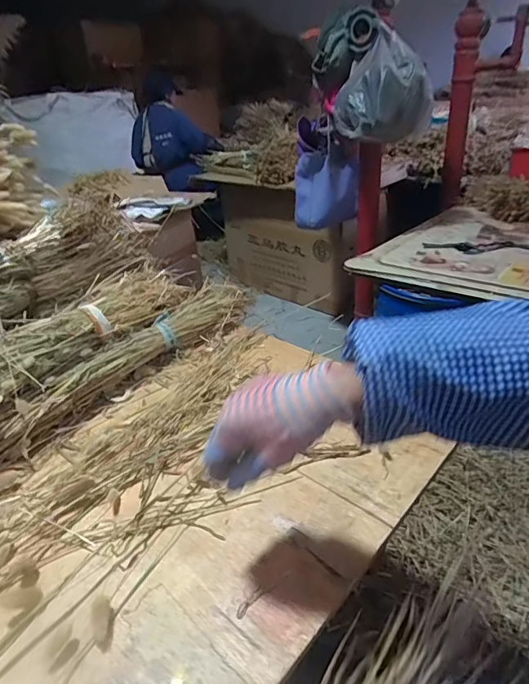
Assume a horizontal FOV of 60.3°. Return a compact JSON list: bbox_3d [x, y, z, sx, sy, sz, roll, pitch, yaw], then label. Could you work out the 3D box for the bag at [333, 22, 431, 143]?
[{"bbox_3d":[0.338,-0.710,1.292,0.275,0.240,0.204,4,31,14],"label":"bag"}]

